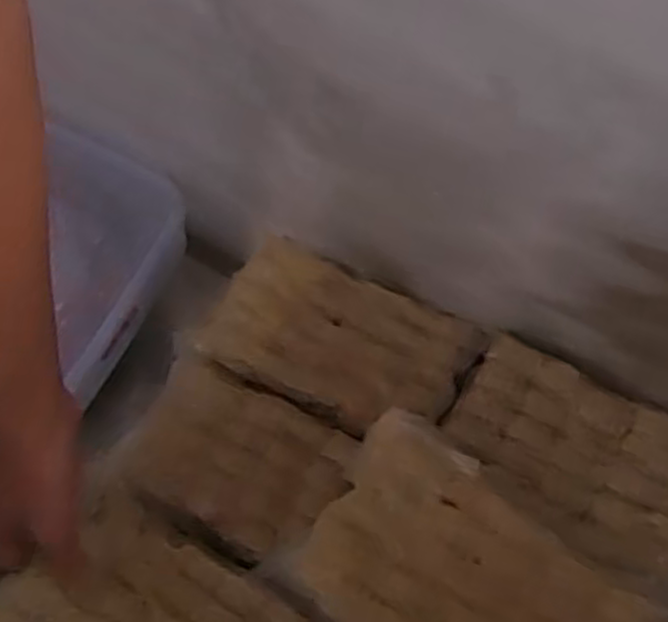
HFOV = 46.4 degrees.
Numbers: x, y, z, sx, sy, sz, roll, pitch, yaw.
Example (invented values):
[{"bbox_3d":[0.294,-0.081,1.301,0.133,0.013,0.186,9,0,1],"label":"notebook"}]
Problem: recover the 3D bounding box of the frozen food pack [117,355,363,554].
[{"bbox_3d":[-0.078,0.116,0.619,0.169,0.031,0.113,27,69,11],"label":"frozen food pack"}]

